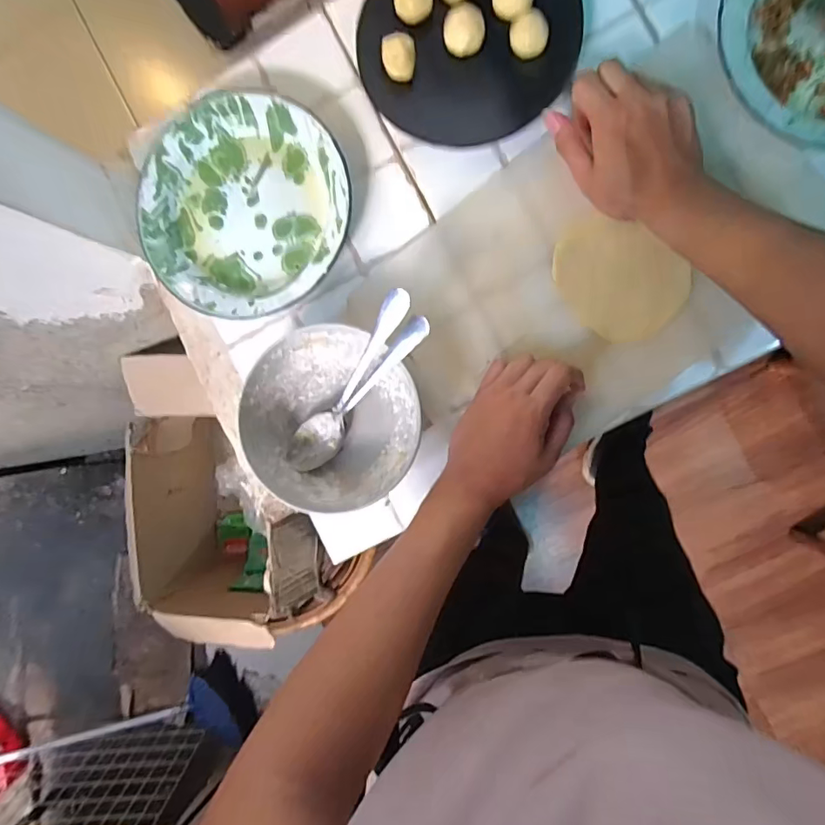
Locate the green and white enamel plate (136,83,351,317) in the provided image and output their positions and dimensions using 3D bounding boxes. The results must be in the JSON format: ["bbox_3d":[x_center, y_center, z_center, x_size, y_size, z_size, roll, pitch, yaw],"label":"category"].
[{"bbox_3d":[-0.163,-0.199,0.503,0.202,0.030,0.205,0,92,7],"label":"green and white enamel plate"}]

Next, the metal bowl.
[{"bbox_3d":[-0.074,0.006,0.482,0.156,0.050,0.166,0,92,7],"label":"metal bowl"}]

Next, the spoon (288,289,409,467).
[{"bbox_3d":[-0.059,-0.025,0.463,0.041,0.031,0.200,36,118,4],"label":"spoon"}]

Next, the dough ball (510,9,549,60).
[{"bbox_3d":[0.105,-0.339,0.458,0.033,0.026,0.027,5,93,7],"label":"dough ball"}]

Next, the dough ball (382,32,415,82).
[{"bbox_3d":[-0.013,-0.327,0.468,0.029,0.020,0.038,-6,115,-13],"label":"dough ball"}]

